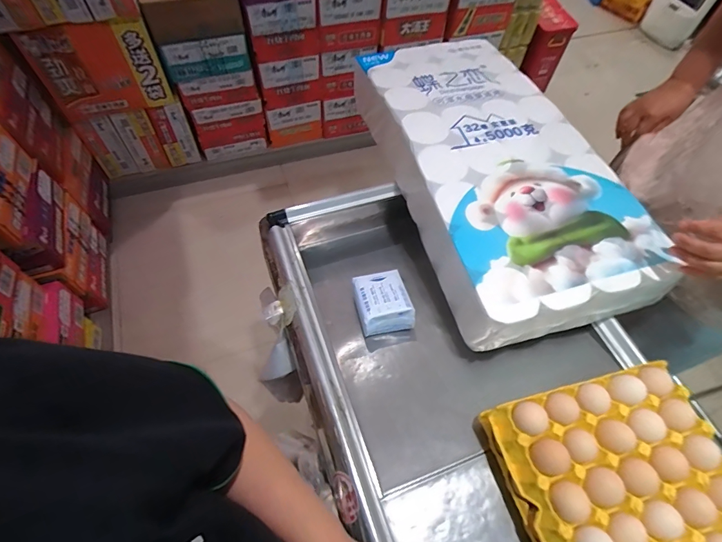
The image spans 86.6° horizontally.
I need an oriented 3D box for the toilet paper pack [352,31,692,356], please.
[{"bbox_3d":[0.245,-0.213,0.772,0.332,0.138,0.703,-14,60,-11],"label":"toilet paper pack"}]

